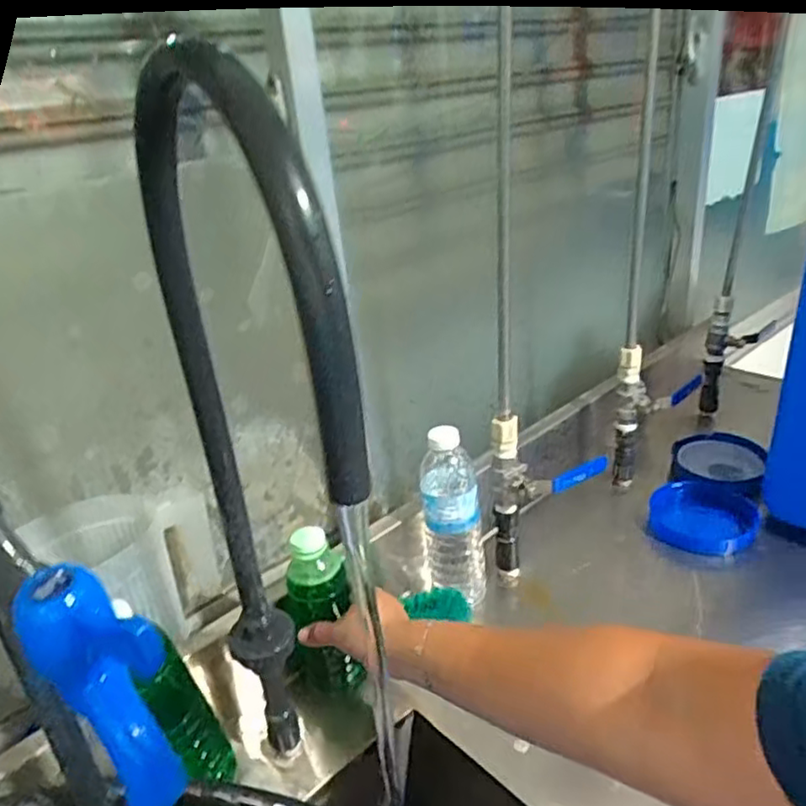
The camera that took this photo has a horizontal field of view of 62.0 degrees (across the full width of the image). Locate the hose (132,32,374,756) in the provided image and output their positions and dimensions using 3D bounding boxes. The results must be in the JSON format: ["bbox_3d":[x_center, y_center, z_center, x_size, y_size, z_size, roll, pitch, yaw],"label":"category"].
[{"bbox_3d":[-0.081,0.069,0.404,0.034,0.496,0.239,-19,28,-26],"label":"hose"}]

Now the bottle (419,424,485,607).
[{"bbox_3d":[0.053,0.123,0.725,0.066,0.207,0.059,-6,25,1],"label":"bottle"}]

